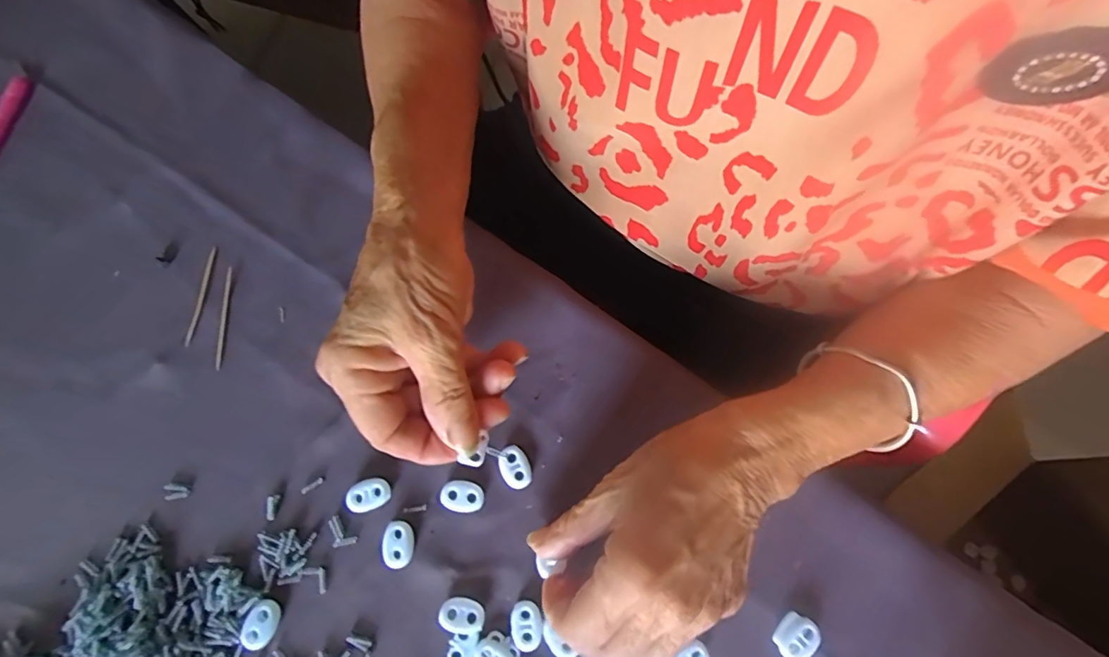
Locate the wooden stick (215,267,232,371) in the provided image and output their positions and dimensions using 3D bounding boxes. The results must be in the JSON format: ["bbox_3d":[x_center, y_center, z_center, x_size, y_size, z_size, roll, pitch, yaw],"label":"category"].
[{"bbox_3d":[-0.191,-0.007,0.297,0.004,0.004,0.061,0,77,-1],"label":"wooden stick"}]

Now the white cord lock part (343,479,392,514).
[{"bbox_3d":[-0.100,0.089,0.276,0.023,0.006,0.016,-21,78,-6],"label":"white cord lock part"}]

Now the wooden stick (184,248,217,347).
[{"bbox_3d":[-0.206,-0.020,0.300,0.004,0.004,0.059,9,77,1],"label":"wooden stick"}]

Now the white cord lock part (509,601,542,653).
[{"bbox_3d":[-0.014,0.150,0.259,0.016,0.004,0.023,-8,77,-3],"label":"white cord lock part"}]

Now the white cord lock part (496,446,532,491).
[{"bbox_3d":[-0.022,0.076,0.281,0.016,0.004,0.023,-21,78,-6],"label":"white cord lock part"}]

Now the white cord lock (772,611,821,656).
[{"bbox_3d":[0.123,0.157,0.262,0.018,0.006,0.022,42,79,8],"label":"white cord lock"}]

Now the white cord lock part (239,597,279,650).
[{"bbox_3d":[-0.148,0.149,0.259,0.016,0.005,0.023,23,77,4],"label":"white cord lock part"}]

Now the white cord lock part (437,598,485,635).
[{"bbox_3d":[-0.047,0.146,0.262,0.023,0.004,0.016,-1,77,-1],"label":"white cord lock part"}]

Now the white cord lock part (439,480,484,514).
[{"bbox_3d":[-0.050,0.090,0.276,0.023,0.004,0.016,7,77,0],"label":"white cord lock part"}]

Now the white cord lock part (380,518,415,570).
[{"bbox_3d":[-0.082,0.113,0.270,0.015,0.006,0.023,-1,77,-1],"label":"white cord lock part"}]

